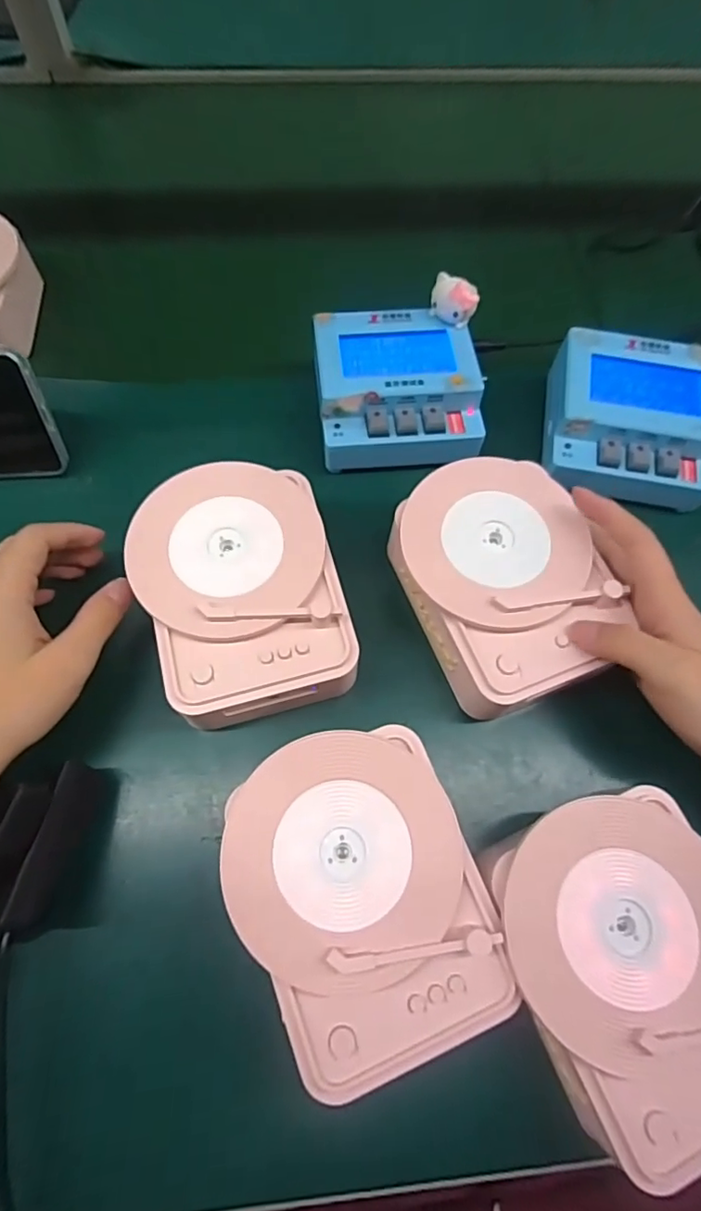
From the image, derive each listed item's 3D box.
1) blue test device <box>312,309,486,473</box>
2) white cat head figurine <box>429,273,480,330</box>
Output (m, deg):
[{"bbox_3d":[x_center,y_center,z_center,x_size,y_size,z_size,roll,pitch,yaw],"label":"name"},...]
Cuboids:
[{"bbox_3d":[0.030,-0.143,0.363,0.100,0.038,0.100,-6,68,-4],"label":"blue test device"},{"bbox_3d":[0.067,-0.196,0.361,0.031,0.025,0.019,34,37,9],"label":"white cat head figurine"}]

